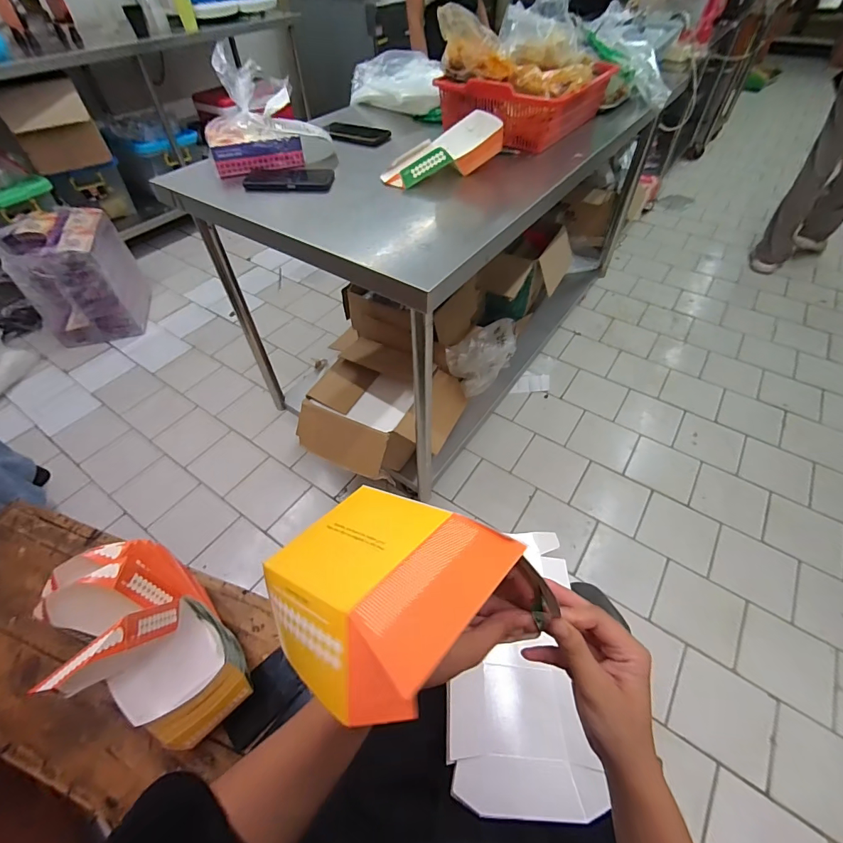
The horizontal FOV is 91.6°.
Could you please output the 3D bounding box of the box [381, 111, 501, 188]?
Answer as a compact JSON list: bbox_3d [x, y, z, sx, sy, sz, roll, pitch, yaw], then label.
[{"bbox_3d":[0.035,-0.552,0.839,0.247,0.088,0.140,-16,52,-11],"label":"box"}]

